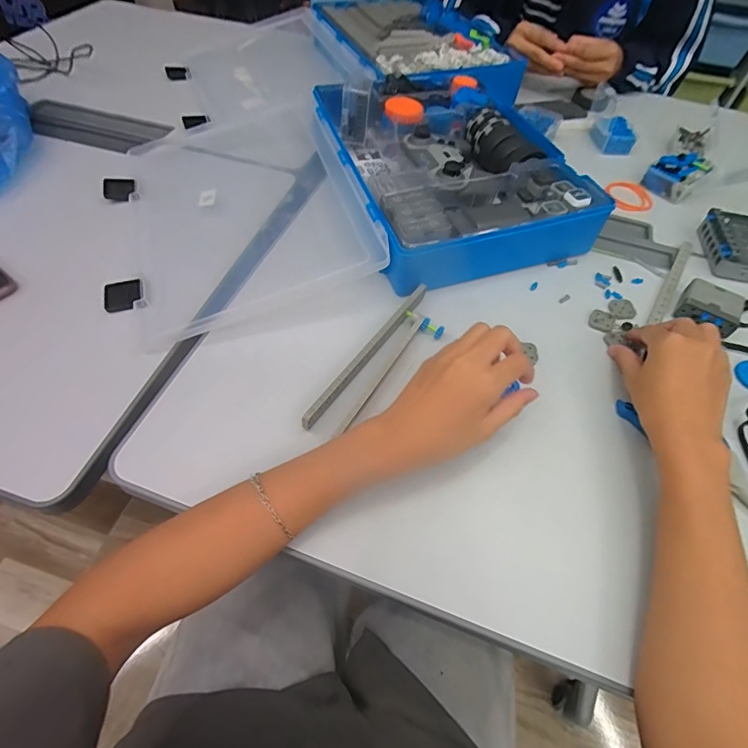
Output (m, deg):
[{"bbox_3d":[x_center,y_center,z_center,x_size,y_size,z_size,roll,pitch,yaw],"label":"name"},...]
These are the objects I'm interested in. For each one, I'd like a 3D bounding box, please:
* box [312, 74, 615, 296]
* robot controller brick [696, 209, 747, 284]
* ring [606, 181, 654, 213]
[{"bbox_3d":[0.080,-0.269,0.556,0.269,0.066,0.355,-18,59,-15],"label":"box"},{"bbox_3d":[0.453,-0.154,0.520,0.080,0.027,0.104,10,56,3],"label":"robot controller brick"},{"bbox_3d":[0.363,-0.252,0.610,0.064,0.008,0.062,2,56,-2],"label":"ring"}]

